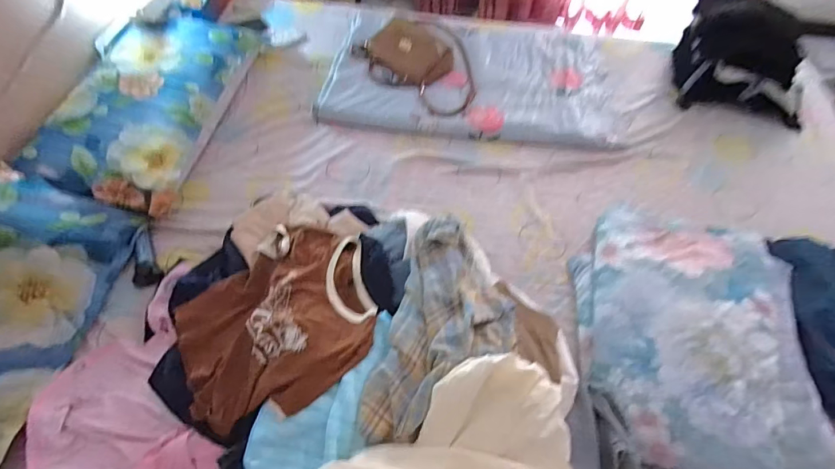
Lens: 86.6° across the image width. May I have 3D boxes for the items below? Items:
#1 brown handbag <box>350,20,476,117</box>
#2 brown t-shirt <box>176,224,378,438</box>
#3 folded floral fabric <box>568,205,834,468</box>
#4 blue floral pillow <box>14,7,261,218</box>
[{"bbox_3d":[-0.008,-0.524,1.389,0.371,0.097,0.343,-2,57,-3],"label":"brown handbag"},{"bbox_3d":[-0.286,0.149,0.876,0.376,0.124,0.398,1,57,-1],"label":"brown t-shirt"},{"bbox_3d":[0.585,0.187,0.943,0.463,0.108,0.595,9,57,4],"label":"folded floral fabric"},{"bbox_3d":[-0.751,-0.390,1.277,0.397,0.126,0.765,6,57,2],"label":"blue floral pillow"}]

